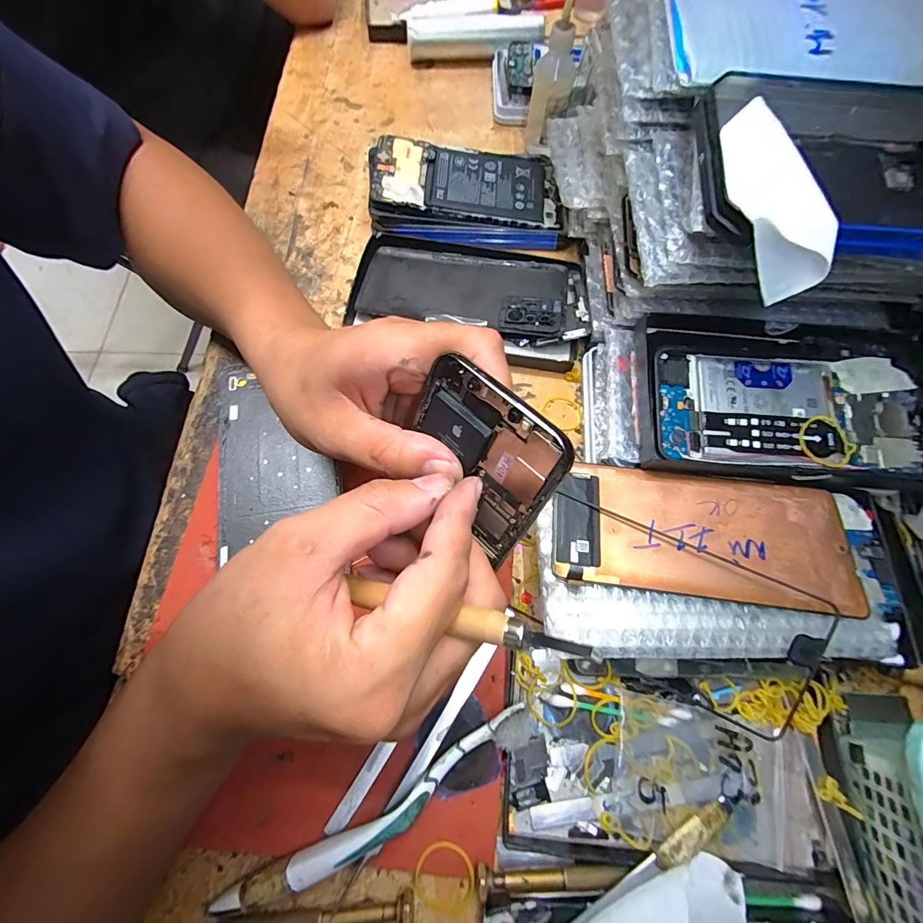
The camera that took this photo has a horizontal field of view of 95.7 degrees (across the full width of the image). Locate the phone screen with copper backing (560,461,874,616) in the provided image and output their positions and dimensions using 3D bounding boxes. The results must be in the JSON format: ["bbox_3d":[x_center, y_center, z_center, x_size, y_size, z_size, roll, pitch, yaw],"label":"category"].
[{"bbox_3d":[0.132,0.040,0.232,0.155,0.004,0.070,7,62,6],"label":"phone screen with copper backing"}]

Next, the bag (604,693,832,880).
[{"bbox_3d":[0.132,0.167,0.214,0.105,0.011,0.064,13,71,3],"label":"bag"}]

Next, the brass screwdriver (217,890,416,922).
[{"bbox_3d":[-0.077,0.216,0.194,0.110,0.008,0.013,-6,71,-4],"label":"brass screwdriver"}]

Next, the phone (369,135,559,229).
[{"bbox_3d":[0.003,-0.238,0.358,0.158,0.007,0.070,5,78,-5],"label":"phone"}]

